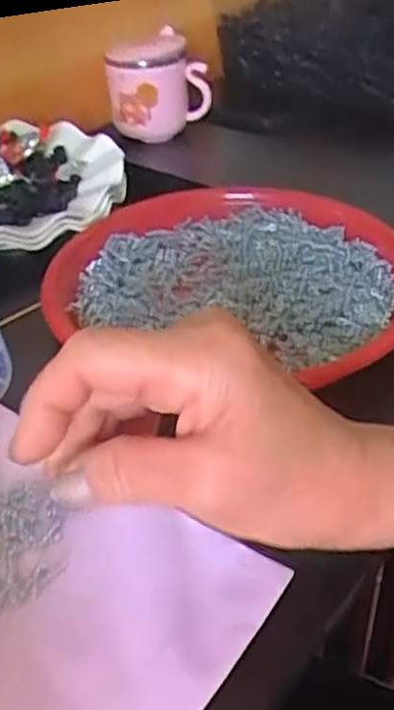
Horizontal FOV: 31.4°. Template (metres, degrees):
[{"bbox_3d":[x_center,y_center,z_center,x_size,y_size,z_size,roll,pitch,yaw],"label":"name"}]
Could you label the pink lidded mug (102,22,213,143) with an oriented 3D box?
[{"bbox_3d":[-0.040,-0.269,0.702,0.097,0.091,0.088,-6,38,-3],"label":"pink lidded mug"}]

